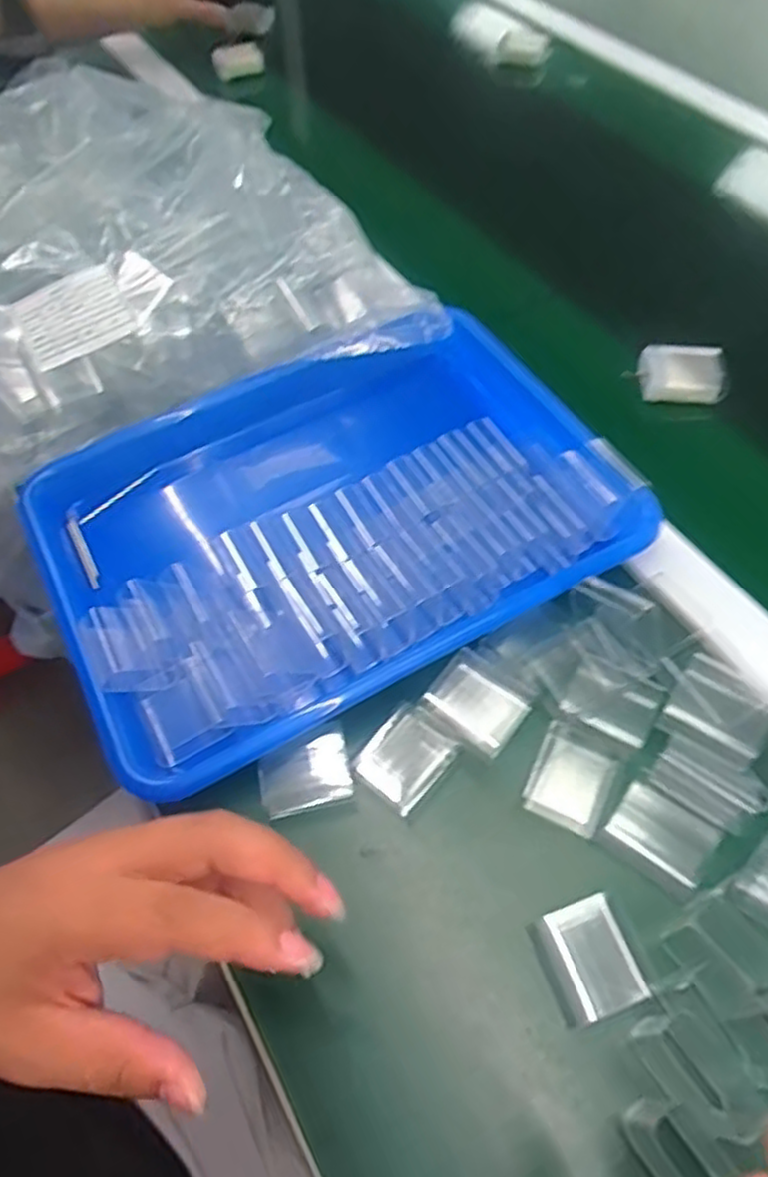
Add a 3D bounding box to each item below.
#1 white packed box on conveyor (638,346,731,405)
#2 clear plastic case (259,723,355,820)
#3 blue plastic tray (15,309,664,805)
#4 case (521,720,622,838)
[{"bbox_3d":[0.209,-0.151,0.509,0.058,0.026,0.036,3,57,5],"label":"white packed box on conveyor"},{"bbox_3d":[-0.039,0.095,0.368,0.046,0.027,0.030,-22,58,-12],"label":"clear plastic case"},{"bbox_3d":[-0.036,-0.044,0.446,0.324,0.063,0.246,-26,59,-14],"label":"blue plastic tray"},{"bbox_3d":[0.093,0.094,0.358,0.037,0.014,0.043,22,60,16],"label":"case"}]

